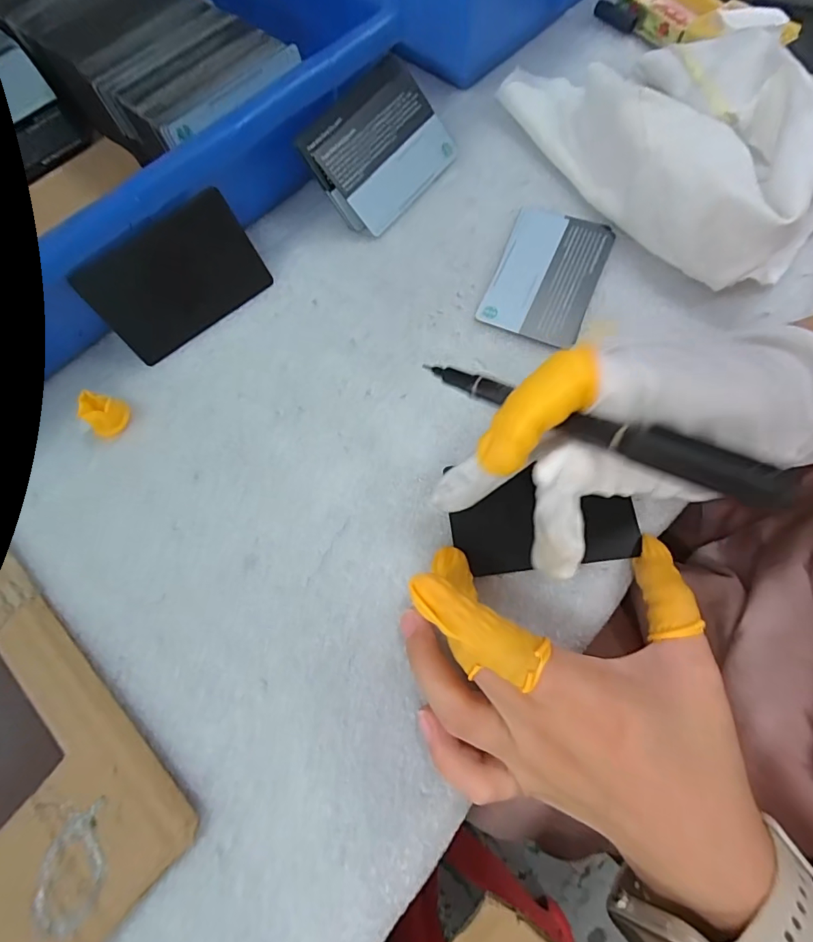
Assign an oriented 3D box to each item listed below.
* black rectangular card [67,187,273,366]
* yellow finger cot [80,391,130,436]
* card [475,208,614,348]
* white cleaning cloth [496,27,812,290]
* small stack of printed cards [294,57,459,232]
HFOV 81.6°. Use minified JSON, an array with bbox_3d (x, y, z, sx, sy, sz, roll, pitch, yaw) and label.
[{"bbox_3d":[-0.120,-0.101,0.249,0.085,0.053,0.004,-38,43,-9],"label":"black rectangular card"},{"bbox_3d":[-0.155,-0.030,0.241,0.019,0.015,0.019,-1,71,2],"label":"yellow finger cot"},{"bbox_3d":[0.079,-0.112,0.265,0.055,0.004,0.086,22,73,9],"label":"card"},{"bbox_3d":[0.153,-0.199,0.271,0.122,0.041,0.203,-37,74,-10],"label":"white cleaning cloth"},{"bbox_3d":[-0.015,-0.190,0.277,0.088,0.008,0.064,-51,118,-14],"label":"small stack of printed cards"}]

